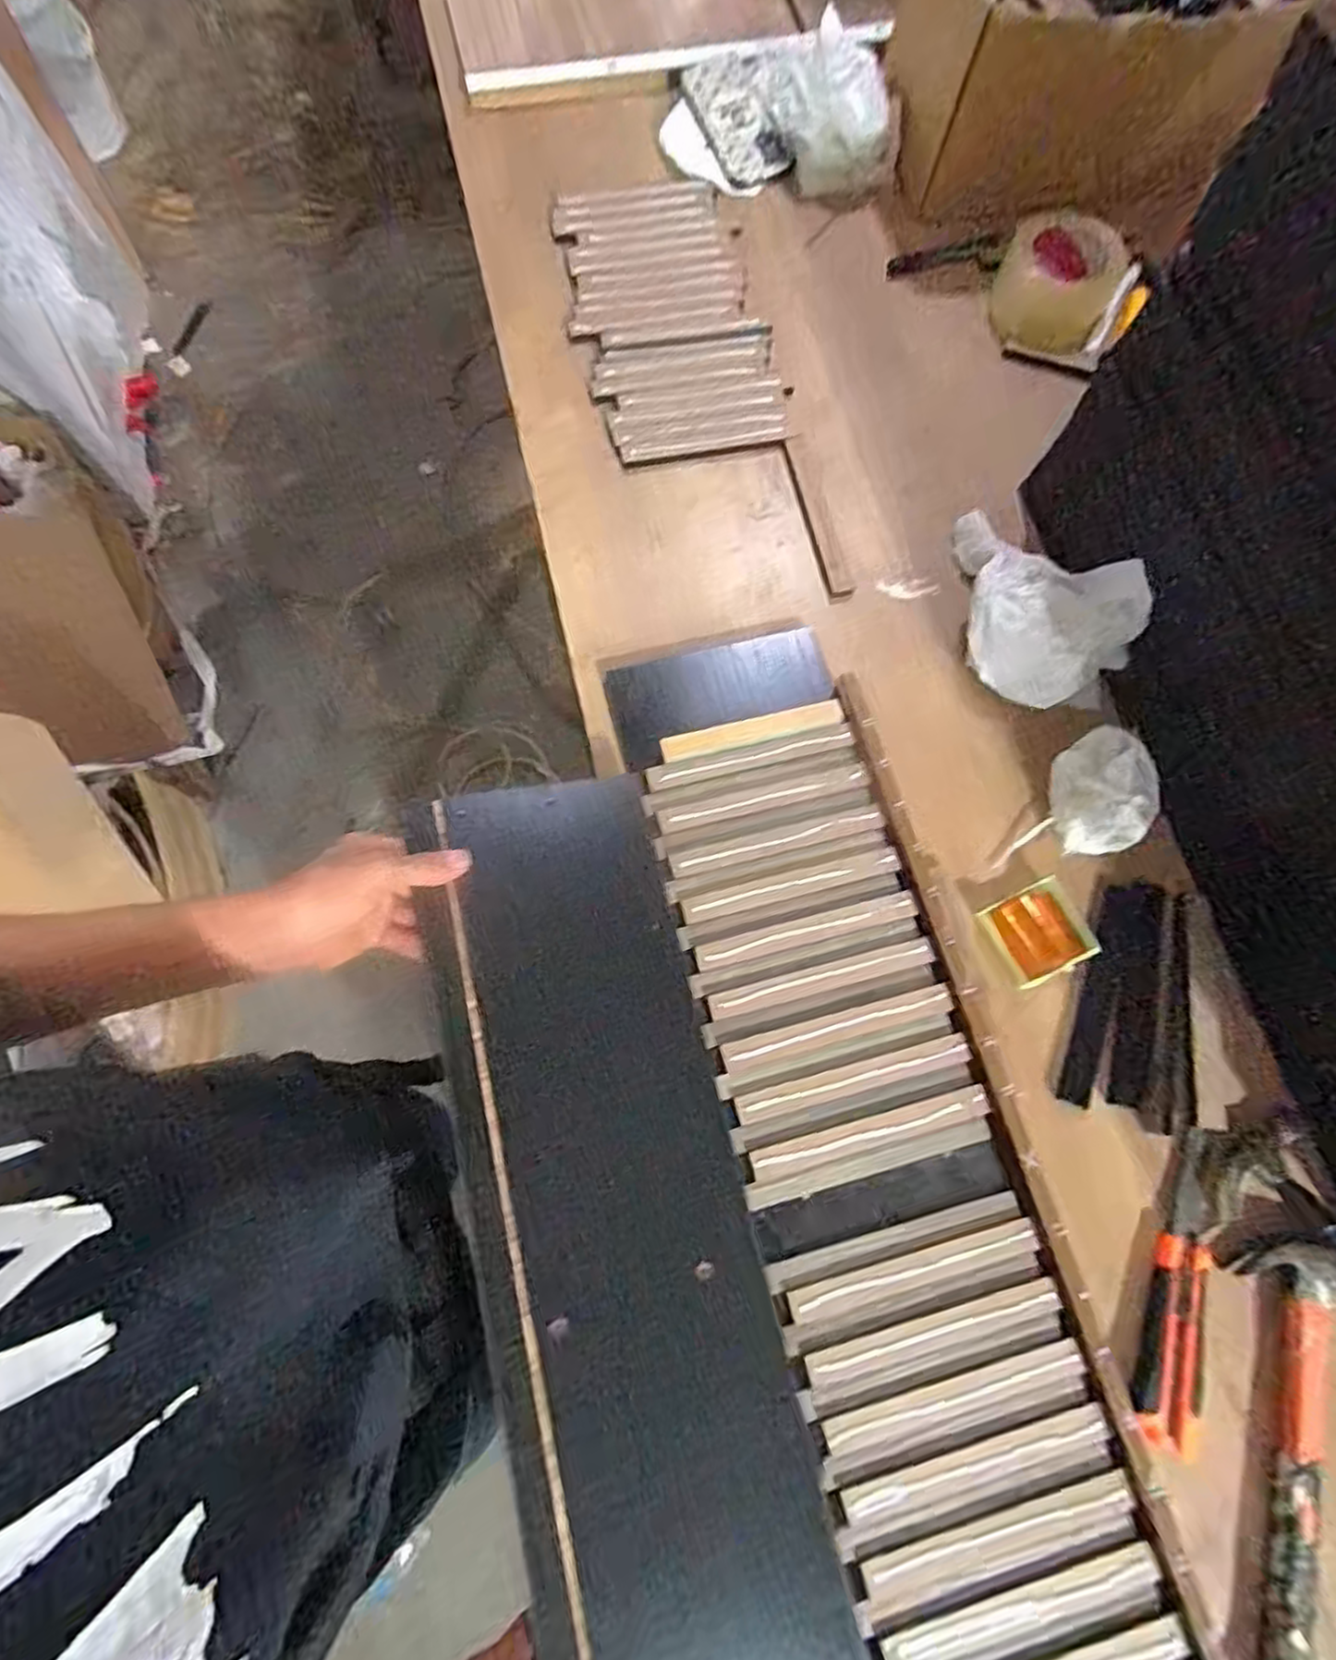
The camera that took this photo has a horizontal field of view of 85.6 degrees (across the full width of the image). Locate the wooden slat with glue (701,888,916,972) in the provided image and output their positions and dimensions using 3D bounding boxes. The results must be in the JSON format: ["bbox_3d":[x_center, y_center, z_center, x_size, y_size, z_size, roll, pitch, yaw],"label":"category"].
[{"bbox_3d":[0.106,0.078,0.548,0.170,0.009,0.020,-14,74,-5],"label":"wooden slat with glue"}]

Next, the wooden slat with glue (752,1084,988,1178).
[{"bbox_3d":[0.142,0.212,0.505,0.171,0.008,0.020,-14,74,-5],"label":"wooden slat with glue"}]

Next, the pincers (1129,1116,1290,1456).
[{"bbox_3d":[0.361,0.296,0.496,0.068,0.017,0.221,33,76,9],"label":"pincers"}]

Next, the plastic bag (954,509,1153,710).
[{"bbox_3d":[0.303,-0.190,0.612,0.187,0.072,0.131,42,77,11],"label":"plastic bag"}]

